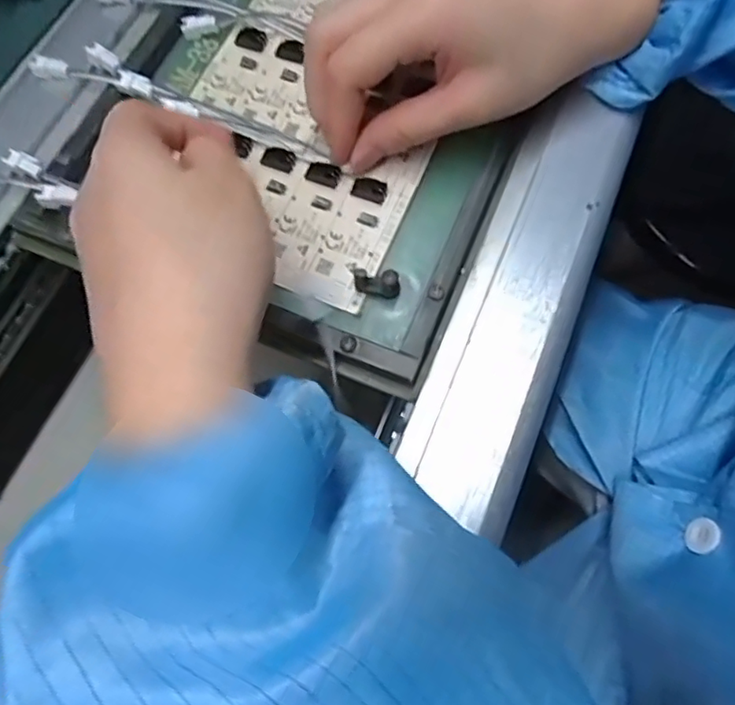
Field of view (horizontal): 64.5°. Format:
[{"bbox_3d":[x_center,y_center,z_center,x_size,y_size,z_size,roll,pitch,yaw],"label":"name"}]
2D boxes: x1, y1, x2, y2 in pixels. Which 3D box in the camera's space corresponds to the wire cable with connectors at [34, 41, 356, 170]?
[{"bbox_3d":[-0.090,-0.124,0.288,0.163,0.010,0.022,22,70,5],"label":"wire cable with connectors"}]

